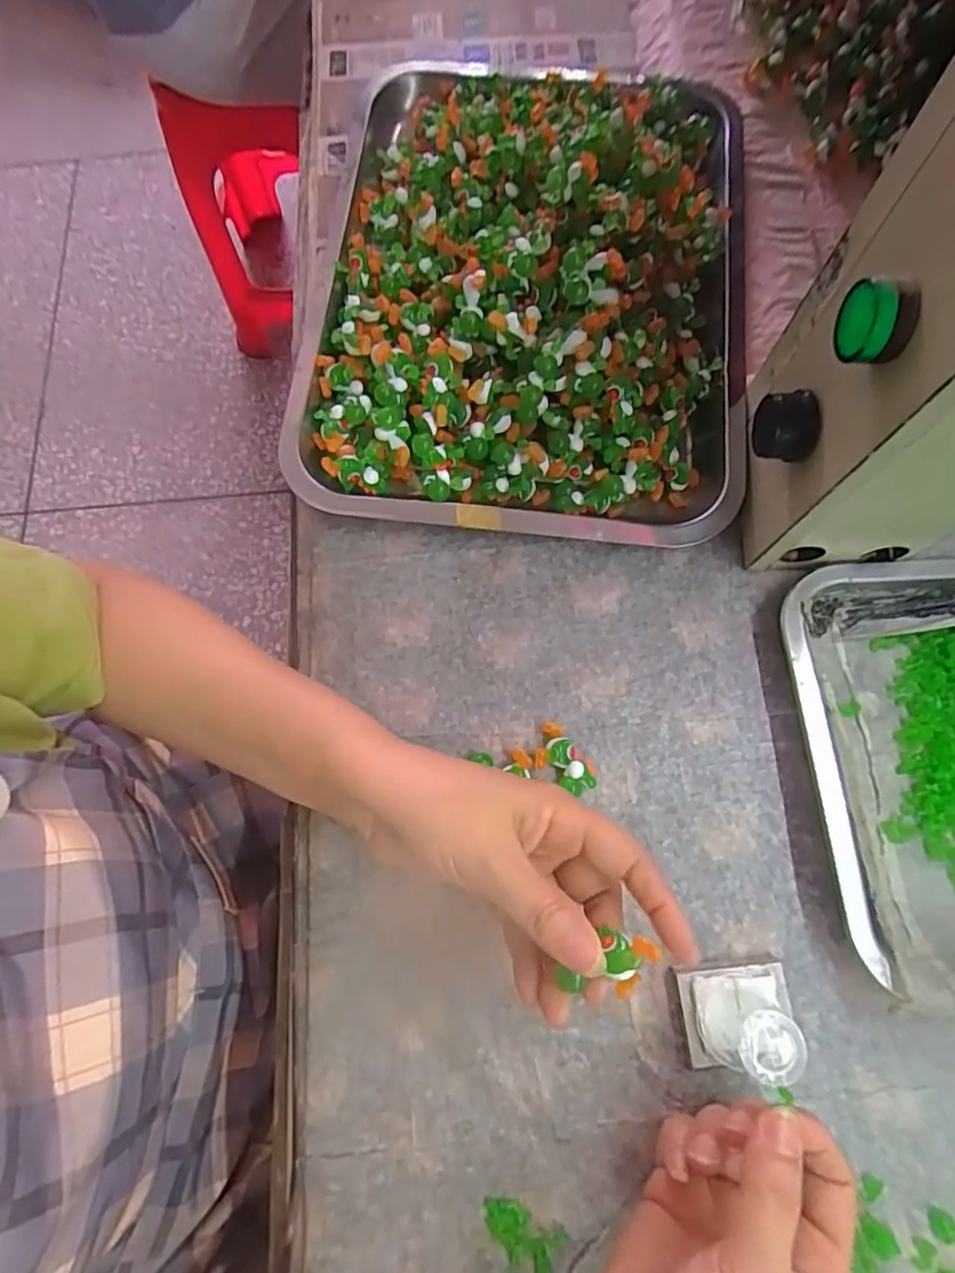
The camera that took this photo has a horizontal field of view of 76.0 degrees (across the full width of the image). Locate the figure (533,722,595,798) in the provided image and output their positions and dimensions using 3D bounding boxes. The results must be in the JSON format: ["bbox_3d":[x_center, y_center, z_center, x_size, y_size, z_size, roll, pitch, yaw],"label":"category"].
[{"bbox_3d":[0.044,0.065,0.318,0.022,0.012,0.038,-40,76,-10],"label":"figure"}]

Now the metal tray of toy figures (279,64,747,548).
[{"bbox_3d":[0.032,-0.233,0.378,0.268,0.071,0.358,6,73,3],"label":"metal tray of toy figures"}]

